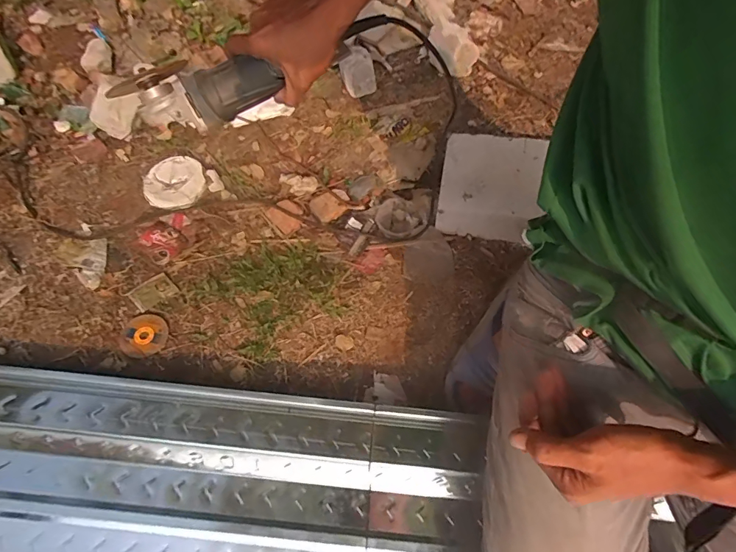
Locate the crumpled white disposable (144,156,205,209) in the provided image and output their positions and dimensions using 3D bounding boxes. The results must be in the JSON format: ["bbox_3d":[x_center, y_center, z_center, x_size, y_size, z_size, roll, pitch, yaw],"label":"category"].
[{"bbox_3d":[-0.425,-0.206,0.917,0.126,0.017,0.132,-14,63,-9],"label":"crumpled white disposable"}]

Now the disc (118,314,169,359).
[{"bbox_3d":[-0.391,0.104,0.731,0.076,0.012,0.079,1,61,-1],"label":"disc"}]

